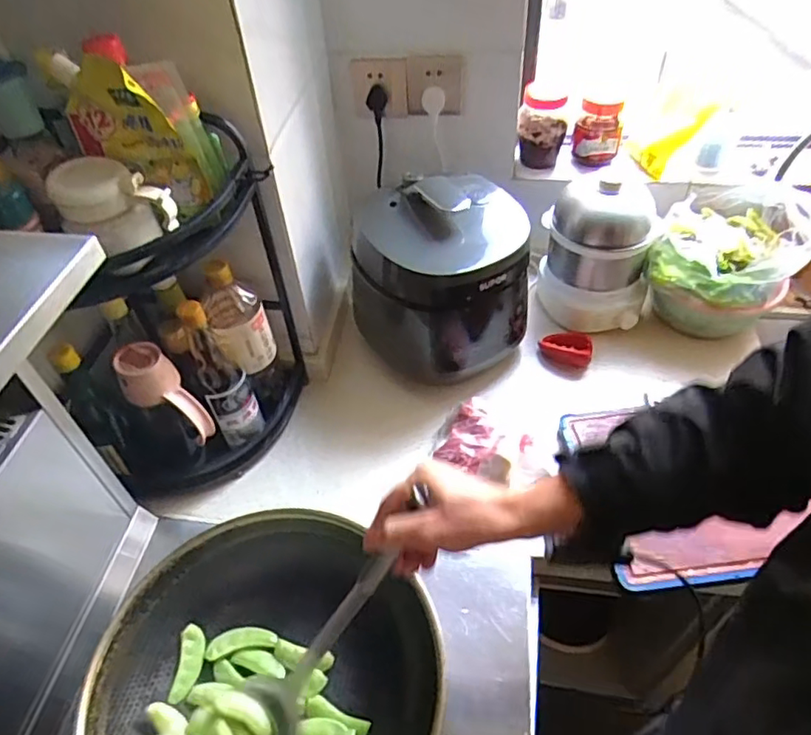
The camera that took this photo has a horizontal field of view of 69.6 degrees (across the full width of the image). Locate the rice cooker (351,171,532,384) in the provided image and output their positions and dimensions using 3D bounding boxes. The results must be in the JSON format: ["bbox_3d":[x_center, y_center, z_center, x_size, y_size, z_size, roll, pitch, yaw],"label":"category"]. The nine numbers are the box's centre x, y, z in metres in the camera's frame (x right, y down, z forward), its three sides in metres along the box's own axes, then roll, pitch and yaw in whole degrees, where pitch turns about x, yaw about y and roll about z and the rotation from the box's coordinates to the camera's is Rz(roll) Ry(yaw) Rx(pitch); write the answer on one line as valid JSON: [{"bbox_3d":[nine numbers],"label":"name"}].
[{"bbox_3d":[0.063,-0.134,0.879,0.238,0.244,0.216,-26,51,-20],"label":"rice cooker"}]

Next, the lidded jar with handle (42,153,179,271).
[{"bbox_3d":[-0.279,-0.151,0.558,0.089,0.070,0.082,28,55,26],"label":"lidded jar with handle"}]

